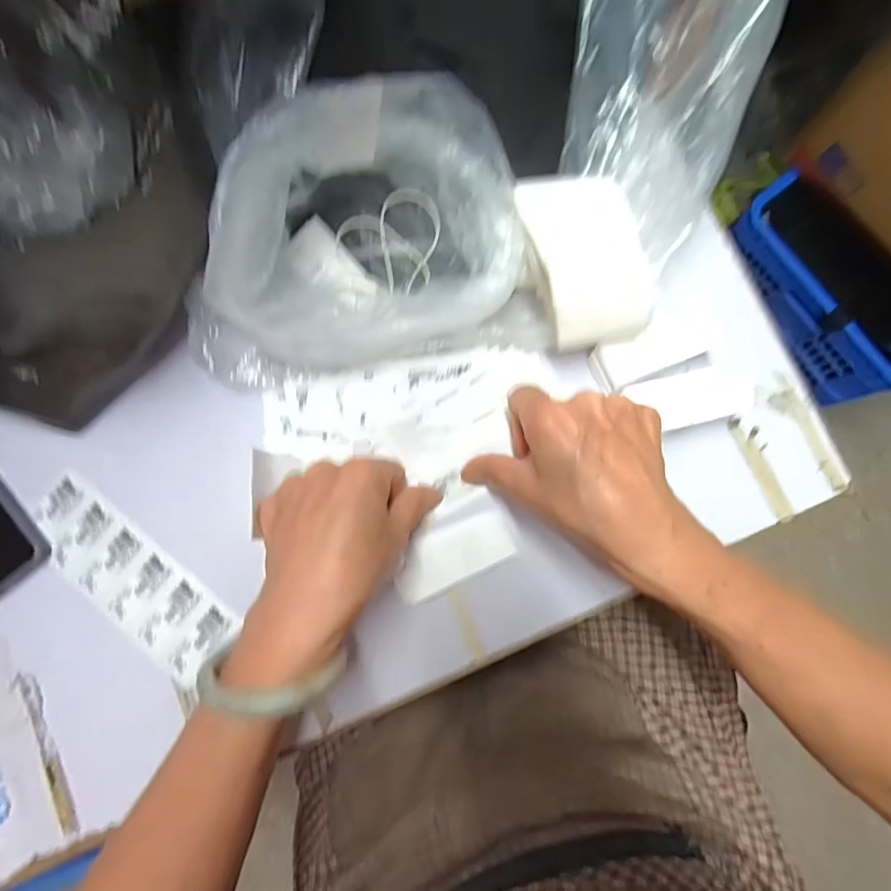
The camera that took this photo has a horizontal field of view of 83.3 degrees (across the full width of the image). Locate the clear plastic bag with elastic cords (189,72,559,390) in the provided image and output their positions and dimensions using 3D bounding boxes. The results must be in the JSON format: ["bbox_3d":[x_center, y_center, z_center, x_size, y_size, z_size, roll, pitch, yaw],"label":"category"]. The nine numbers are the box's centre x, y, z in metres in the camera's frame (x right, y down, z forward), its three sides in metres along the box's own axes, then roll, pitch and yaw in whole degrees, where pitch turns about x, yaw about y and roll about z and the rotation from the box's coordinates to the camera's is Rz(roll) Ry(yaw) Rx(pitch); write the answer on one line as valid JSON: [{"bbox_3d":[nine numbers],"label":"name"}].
[{"bbox_3d":[-0.039,-0.111,0.282,0.175,0.108,0.119,-7,82,-3],"label":"clear plastic bag with elastic cords"}]

